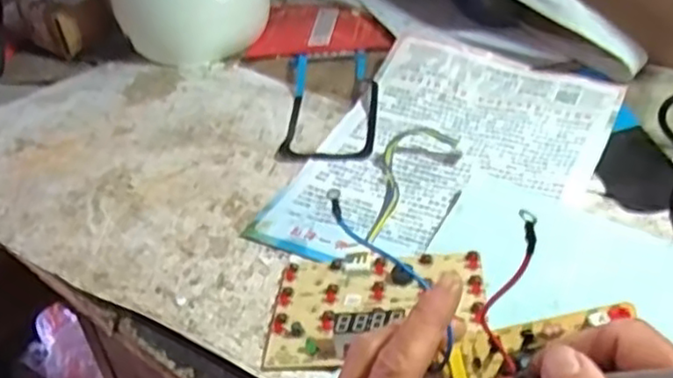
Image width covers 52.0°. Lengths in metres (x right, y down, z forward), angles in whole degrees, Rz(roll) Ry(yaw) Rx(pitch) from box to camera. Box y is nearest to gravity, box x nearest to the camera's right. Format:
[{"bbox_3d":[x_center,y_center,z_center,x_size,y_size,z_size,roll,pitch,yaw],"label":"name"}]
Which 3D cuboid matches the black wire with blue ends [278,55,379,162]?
[{"bbox_3d":[-0.005,-0.087,0.622,0.082,0.026,0.184,-3,37,4],"label":"black wire with blue ends"}]

